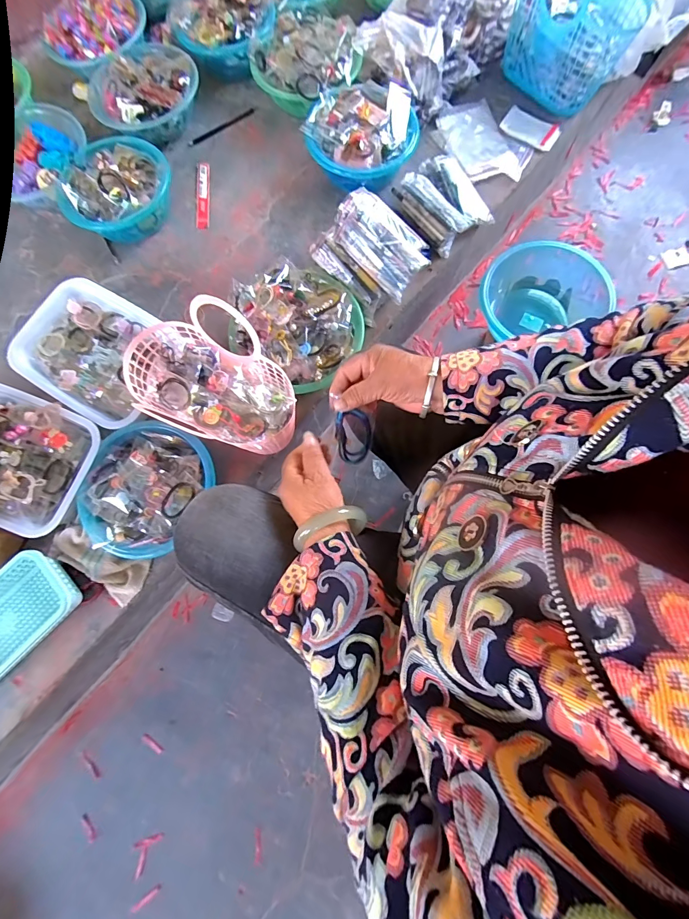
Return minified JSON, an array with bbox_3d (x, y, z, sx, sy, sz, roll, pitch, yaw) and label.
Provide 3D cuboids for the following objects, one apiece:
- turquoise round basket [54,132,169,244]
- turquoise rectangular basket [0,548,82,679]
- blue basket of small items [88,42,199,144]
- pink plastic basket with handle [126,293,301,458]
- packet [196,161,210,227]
[{"bbox_3d":[-0.469,-0.556,0.777,0.185,0.095,0.225,17,79,7],"label":"turquoise round basket"},{"bbox_3d":[-0.570,0.280,0.616,0.134,0.055,0.265,42,81,10],"label":"turquoise rectangular basket"},{"bbox_3d":[-0.447,-0.822,0.845,0.241,0.080,0.213,-34,78,-4],"label":"blue basket of small items"},{"bbox_3d":[-0.210,-0.115,0.585,0.266,0.180,0.169,16,79,6],"label":"pink plastic basket with handle"},{"bbox_3d":[-0.314,-0.586,0.824,0.030,0.006,0.183,-6,77,2],"label":"packet"}]

